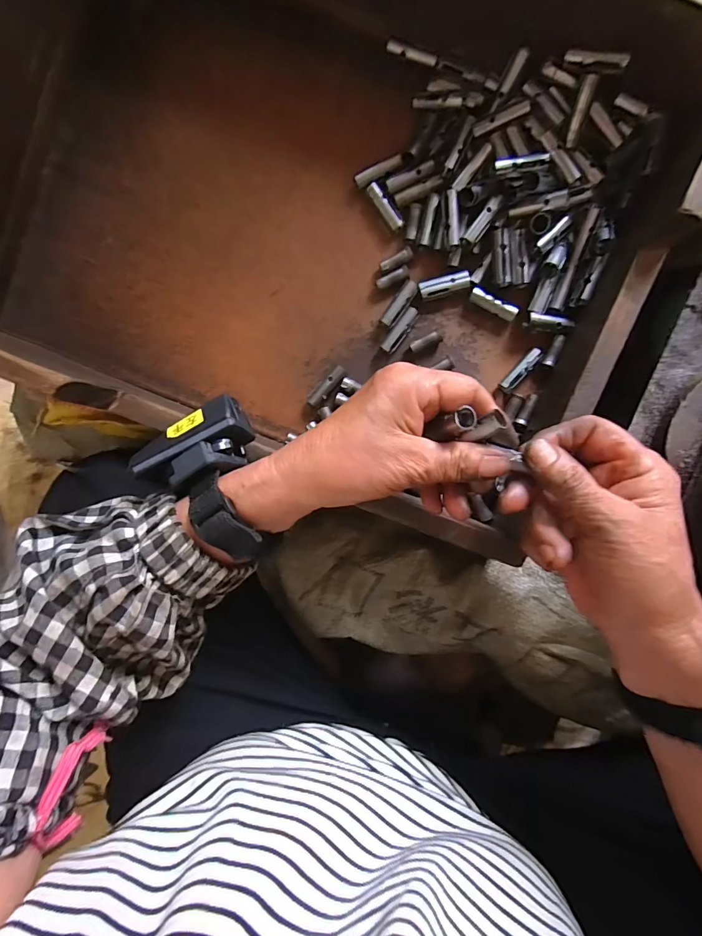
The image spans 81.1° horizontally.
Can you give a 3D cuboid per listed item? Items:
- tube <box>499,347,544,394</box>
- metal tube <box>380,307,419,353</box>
[{"bbox_3d":[0.130,-0.074,0.313,0.010,0.011,0.039,43,99,-1],"label":"tube"},{"bbox_3d":[0.038,-0.105,0.313,0.011,0.008,0.038,38,99,0],"label":"metal tube"}]

